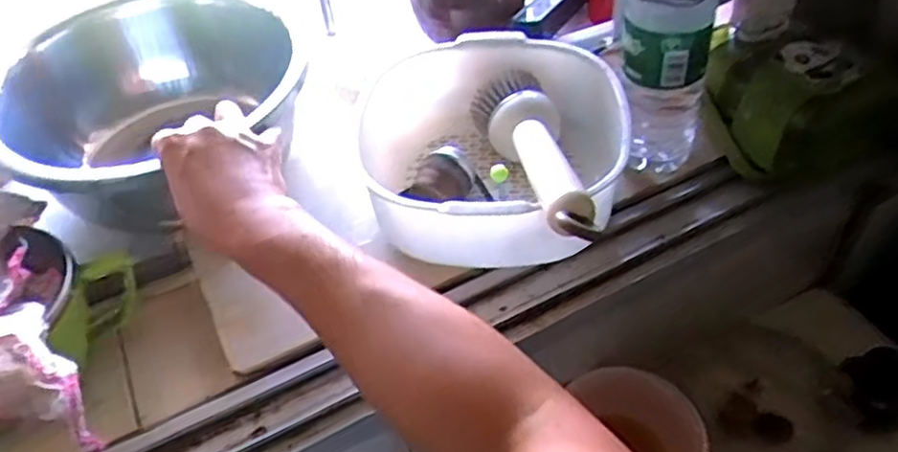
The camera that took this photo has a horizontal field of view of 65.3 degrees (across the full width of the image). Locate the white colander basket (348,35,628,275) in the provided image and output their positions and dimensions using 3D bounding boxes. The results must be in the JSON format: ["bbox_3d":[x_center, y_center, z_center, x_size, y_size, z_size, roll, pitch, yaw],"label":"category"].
[{"bbox_3d":[0.044,-0.060,0.559,0.188,0.079,0.210,6,49,13],"label":"white colander basket"}]

